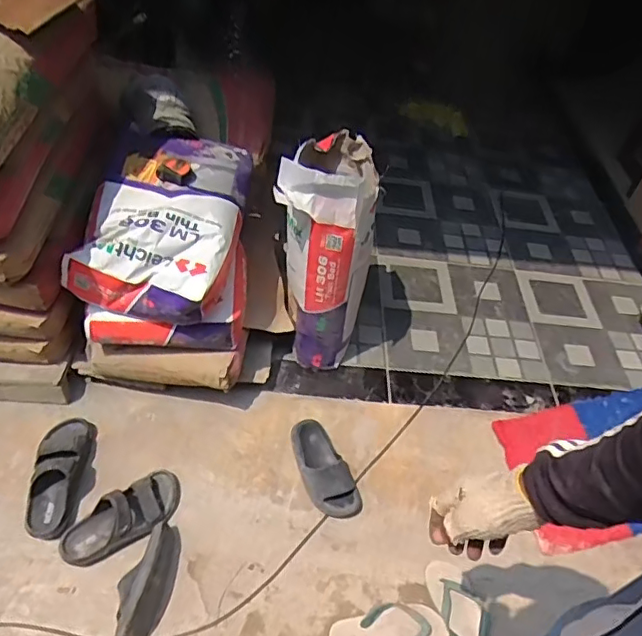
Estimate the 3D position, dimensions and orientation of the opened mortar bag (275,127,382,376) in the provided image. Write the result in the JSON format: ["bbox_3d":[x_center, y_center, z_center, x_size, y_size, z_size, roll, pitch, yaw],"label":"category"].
[{"bbox_3d":[0.015,-0.171,1.548,0.231,0.619,0.310,16,47,6],"label":"opened mortar bag"}]

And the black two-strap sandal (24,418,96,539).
[{"bbox_3d":[-0.649,0.381,1.404,0.110,0.080,0.286,6,62,-1],"label":"black two-strap sandal"}]

